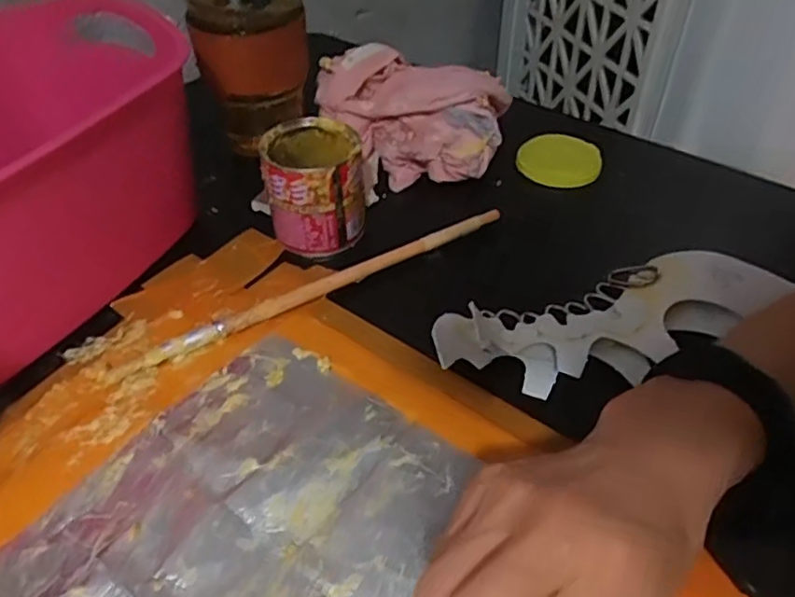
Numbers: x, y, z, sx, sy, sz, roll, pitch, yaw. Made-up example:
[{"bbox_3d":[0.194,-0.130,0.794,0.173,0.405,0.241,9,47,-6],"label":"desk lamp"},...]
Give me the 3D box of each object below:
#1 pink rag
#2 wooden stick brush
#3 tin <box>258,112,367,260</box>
[{"bbox_3d":[0.004,-0.139,0.500,0.151,0.079,0.091,13,45,14],"label":"pink rag"},{"bbox_3d":[-0.046,-0.006,0.391,0.258,0.015,0.009,-23,47,-21],"label":"wooden stick brush"},{"bbox_3d":[-0.055,-0.074,0.426,0.061,0.073,0.060,-1,43,1],"label":"tin"}]

